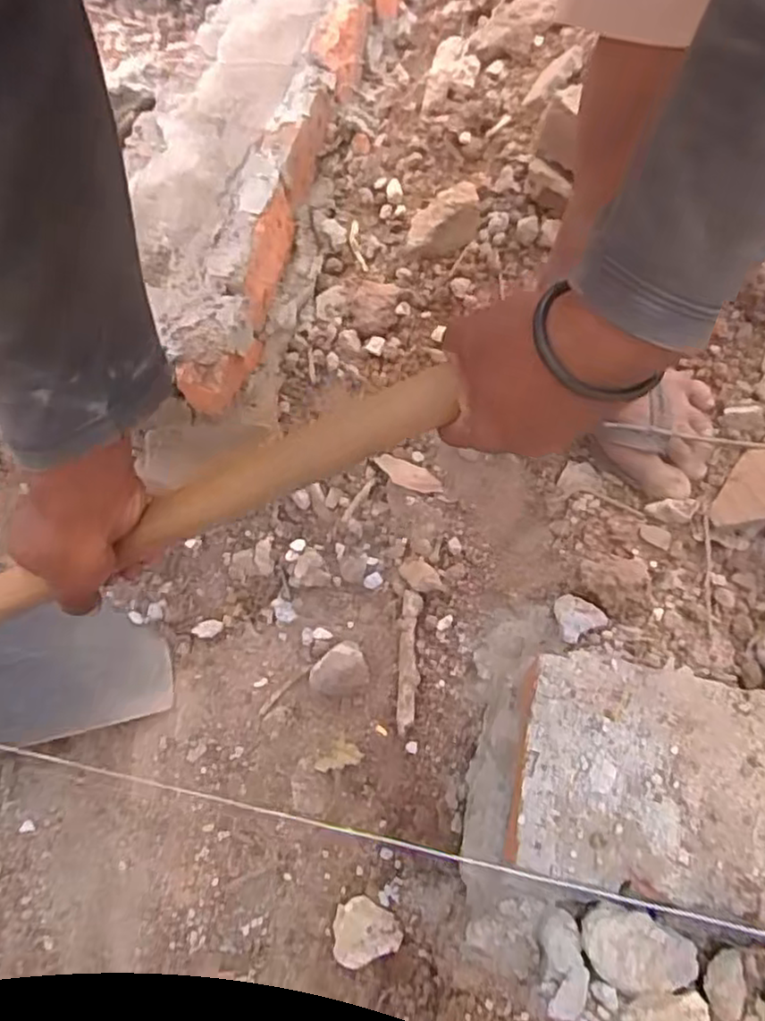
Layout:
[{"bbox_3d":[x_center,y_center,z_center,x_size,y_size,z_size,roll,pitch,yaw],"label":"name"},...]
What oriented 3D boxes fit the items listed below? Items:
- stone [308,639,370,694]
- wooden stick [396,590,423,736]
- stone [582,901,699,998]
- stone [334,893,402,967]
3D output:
[{"bbox_3d":[-0.043,0.166,0.701,0.058,0.026,0.043,-36,67,-17],"label":"stone"},{"bbox_3d":[0.027,0.150,0.688,0.020,0.022,0.136,2,62,2],"label":"wooden stick"},{"bbox_3d":[0.176,0.303,0.467,0.083,0.031,0.048,16,63,9],"label":"stone"},{"bbox_3d":[-0.016,0.363,0.595,0.057,0.009,0.050,-17,48,-11],"label":"stone"}]

